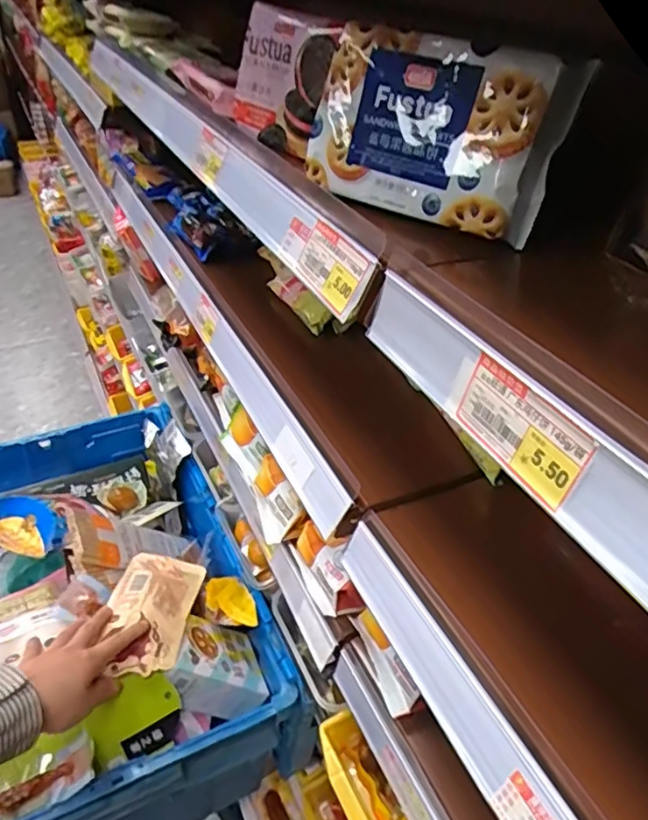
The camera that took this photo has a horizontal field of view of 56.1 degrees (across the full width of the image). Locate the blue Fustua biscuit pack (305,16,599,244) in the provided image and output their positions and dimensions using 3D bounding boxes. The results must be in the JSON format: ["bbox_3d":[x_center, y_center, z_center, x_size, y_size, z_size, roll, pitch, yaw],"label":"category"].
[{"bbox_3d":[0.069,-0.176,0.386,0.154,0.100,0.040,29,25,25],"label":"blue Fustua biscuit pack"}]

